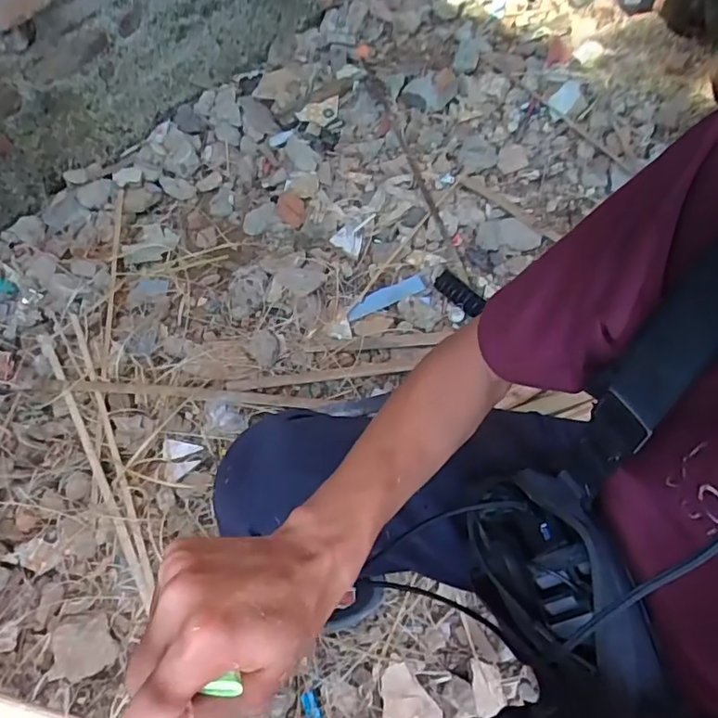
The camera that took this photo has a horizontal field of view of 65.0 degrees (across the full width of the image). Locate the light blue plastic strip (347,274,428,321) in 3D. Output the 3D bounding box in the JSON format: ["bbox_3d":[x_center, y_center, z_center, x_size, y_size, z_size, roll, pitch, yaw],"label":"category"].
[{"bbox_3d":[0.057,-0.137,1.225,0.186,0.007,0.047,-23,63,-11],"label":"light blue plastic strip"}]

